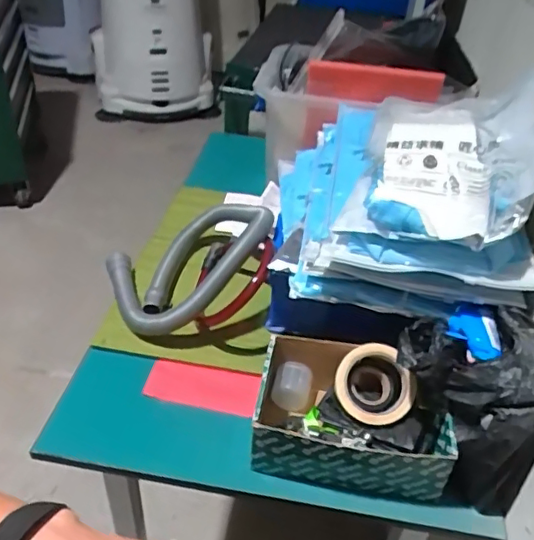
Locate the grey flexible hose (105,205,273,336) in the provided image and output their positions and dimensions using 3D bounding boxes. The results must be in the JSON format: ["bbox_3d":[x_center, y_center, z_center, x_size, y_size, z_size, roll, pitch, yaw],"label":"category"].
[{"bbox_3d":[-0.136,-0.035,0.968,0.293,0.142,0.209,-24,47,-32],"label":"grey flexible hose"}]

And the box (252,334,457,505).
[{"bbox_3d":[0.109,0.191,0.752,0.235,0.108,0.167,8,39,4],"label":"box"}]

